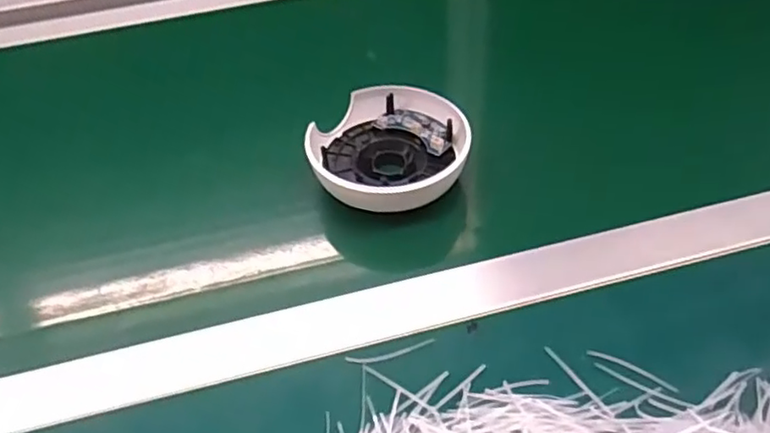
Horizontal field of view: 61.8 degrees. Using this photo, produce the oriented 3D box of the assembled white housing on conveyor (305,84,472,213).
[{"bbox_3d":[0.003,-0.052,0.479,0.109,0.035,0.102,-2,47,2],"label":"assembled white housing on conveyor"}]

